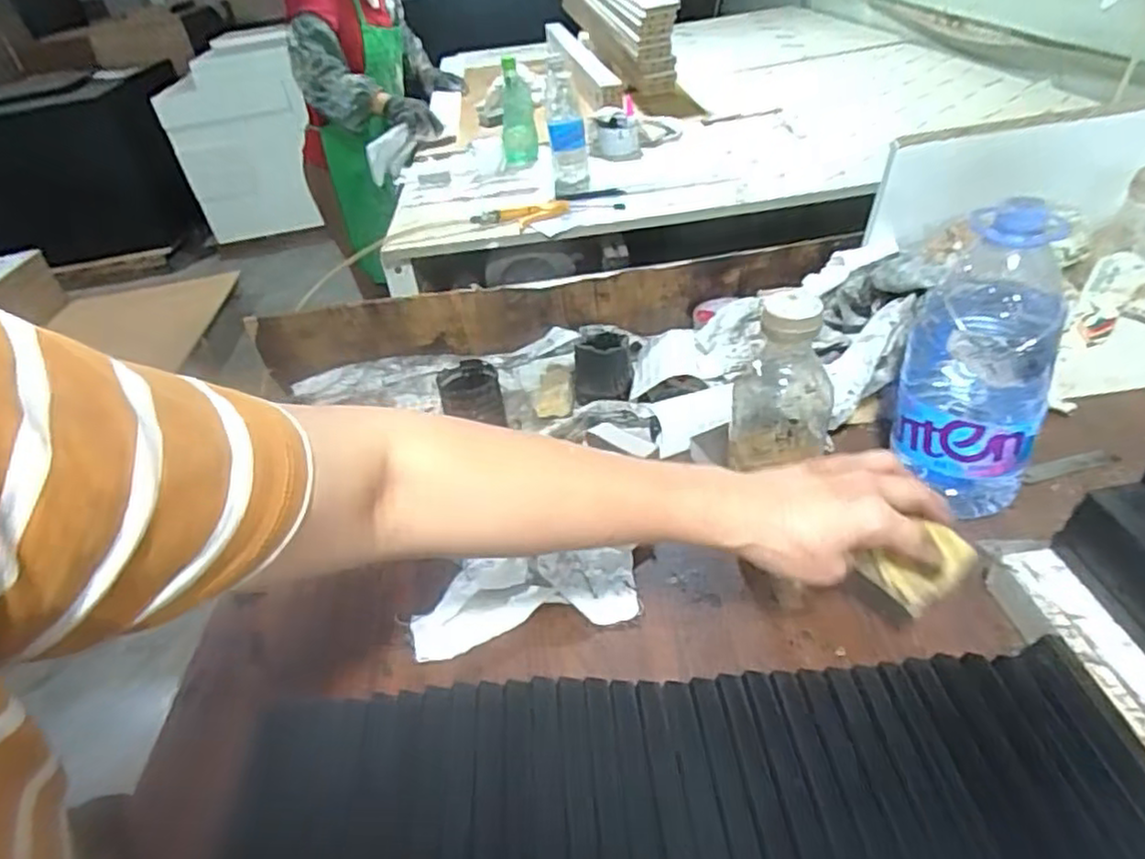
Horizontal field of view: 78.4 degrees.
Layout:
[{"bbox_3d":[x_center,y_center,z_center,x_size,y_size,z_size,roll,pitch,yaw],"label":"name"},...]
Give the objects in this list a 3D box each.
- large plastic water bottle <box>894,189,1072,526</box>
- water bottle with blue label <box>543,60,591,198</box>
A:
[{"bbox_3d":[0.309,-0.049,0.539,0.095,0.236,0.082,10,40,21],"label":"large plastic water bottle"},{"bbox_3d":[-0.010,-0.555,1.300,0.068,0.196,0.077,-10,37,-2],"label":"water bottle with blue label"}]

